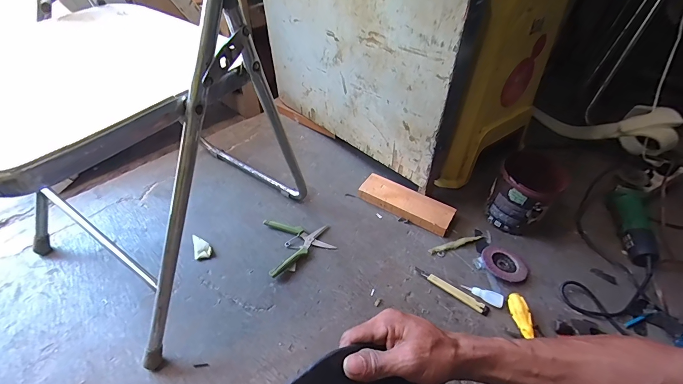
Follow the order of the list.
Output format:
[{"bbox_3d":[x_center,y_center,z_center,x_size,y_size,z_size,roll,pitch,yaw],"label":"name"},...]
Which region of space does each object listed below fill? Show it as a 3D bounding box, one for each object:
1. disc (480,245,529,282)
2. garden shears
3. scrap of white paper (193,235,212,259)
[{"bbox_3d":[0.363,0.158,0.744,0.099,0.020,0.084,18,48,15],"label":"disc"},{"bbox_3d":[-0.093,0.117,0.765,0.147,0.025,0.145,-8,47,-10],"label":"garden shears"},{"bbox_3d":[-0.317,0.122,0.761,0.037,0.011,0.066,-14,48,-15],"label":"scrap of white paper"}]

